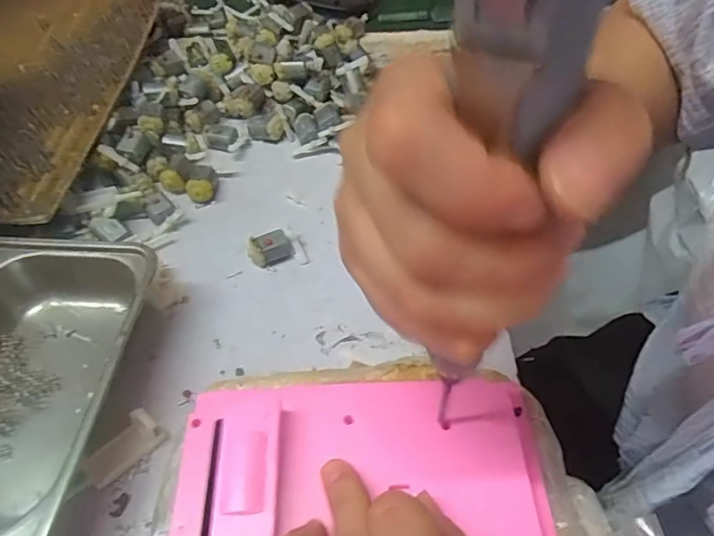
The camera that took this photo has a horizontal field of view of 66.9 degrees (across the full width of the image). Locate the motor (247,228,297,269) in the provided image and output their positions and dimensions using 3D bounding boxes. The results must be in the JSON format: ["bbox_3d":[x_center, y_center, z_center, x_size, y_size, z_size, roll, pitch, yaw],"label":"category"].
[{"bbox_3d":[-0.059,-0.014,0.376,0.032,0.016,0.020,-20,54,-15],"label":"motor"}]

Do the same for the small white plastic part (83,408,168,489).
[{"bbox_3d":[-0.126,0.095,0.288,0.020,0.018,0.040,36,60,25],"label":"small white plastic part"}]

